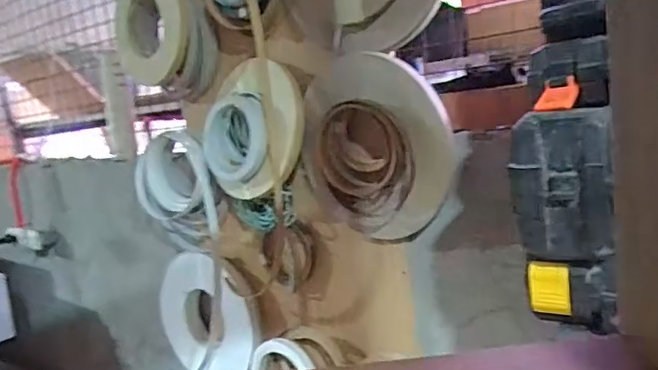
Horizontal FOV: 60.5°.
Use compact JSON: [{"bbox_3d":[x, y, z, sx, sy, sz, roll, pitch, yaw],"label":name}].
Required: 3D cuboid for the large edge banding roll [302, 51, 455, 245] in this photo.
[{"bbox_3d":[0.090,-0.068,1.082,0.317,0.358,0.083,19,30,31],"label":"large edge banding roll"}]

